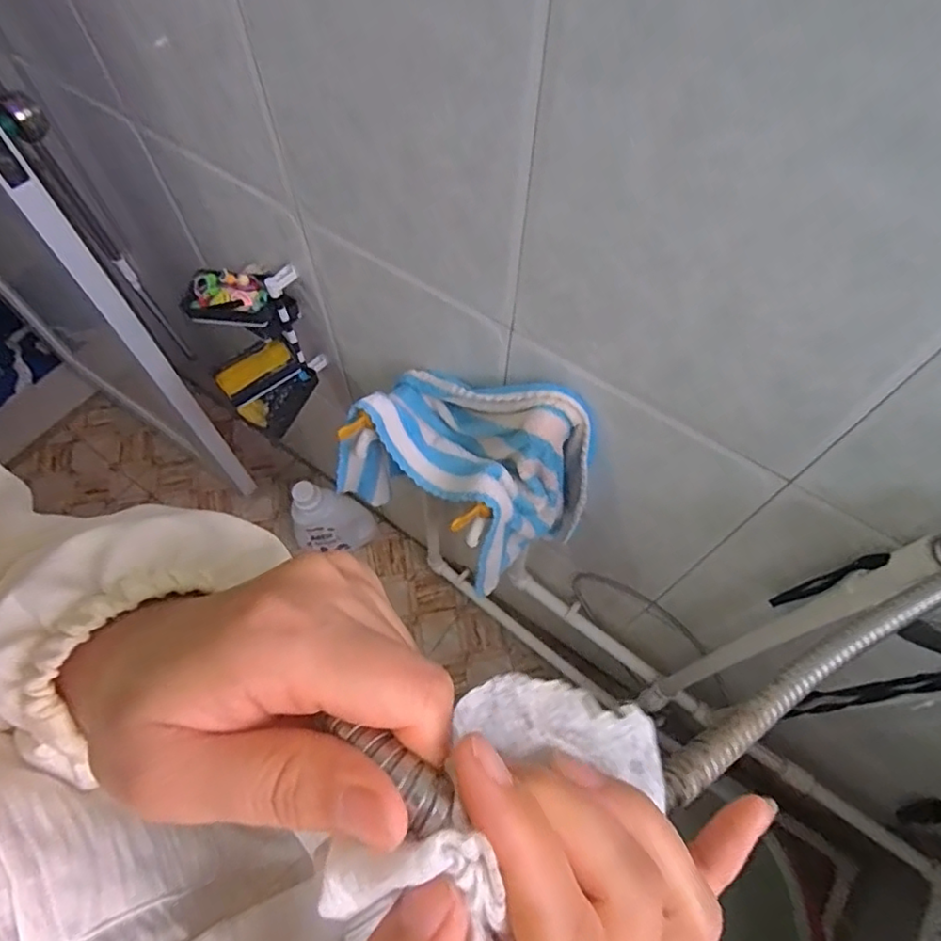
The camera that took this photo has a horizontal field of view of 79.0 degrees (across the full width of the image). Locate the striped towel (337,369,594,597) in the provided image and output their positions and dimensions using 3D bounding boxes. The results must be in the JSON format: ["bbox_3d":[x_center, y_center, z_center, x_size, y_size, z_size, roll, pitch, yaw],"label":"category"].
[{"bbox_3d":[-0.009,-0.011,0.711,0.298,0.280,0.134,30,66,14],"label":"striped towel"}]

